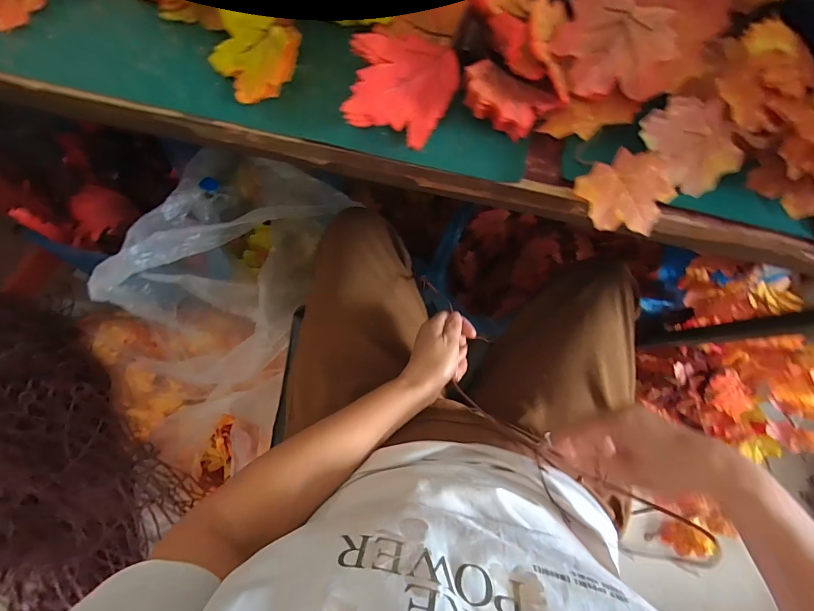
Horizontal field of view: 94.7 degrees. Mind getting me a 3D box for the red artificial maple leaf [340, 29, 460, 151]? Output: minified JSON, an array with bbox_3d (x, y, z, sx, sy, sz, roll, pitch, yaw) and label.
[{"bbox_3d":[-0.003,-0.185,0.319,0.087,0.026,0.089,5,80,0],"label":"red artificial maple leaf"}]

